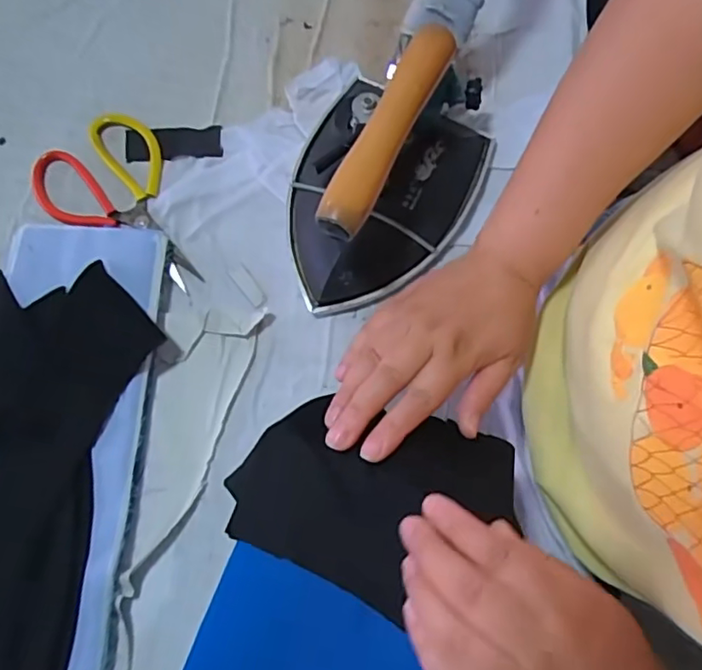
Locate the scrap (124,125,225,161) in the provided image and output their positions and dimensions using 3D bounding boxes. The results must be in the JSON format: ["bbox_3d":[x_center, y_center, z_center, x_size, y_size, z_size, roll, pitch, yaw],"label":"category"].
[{"bbox_3d":[-0.153,-0.166,0.507,0.082,0.004,0.031,-3,75,-1],"label":"scrap"}]

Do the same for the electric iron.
[{"bbox_3d":[0.021,-0.125,0.442,0.147,0.116,0.204,22,76,6],"label":"electric iron"}]

